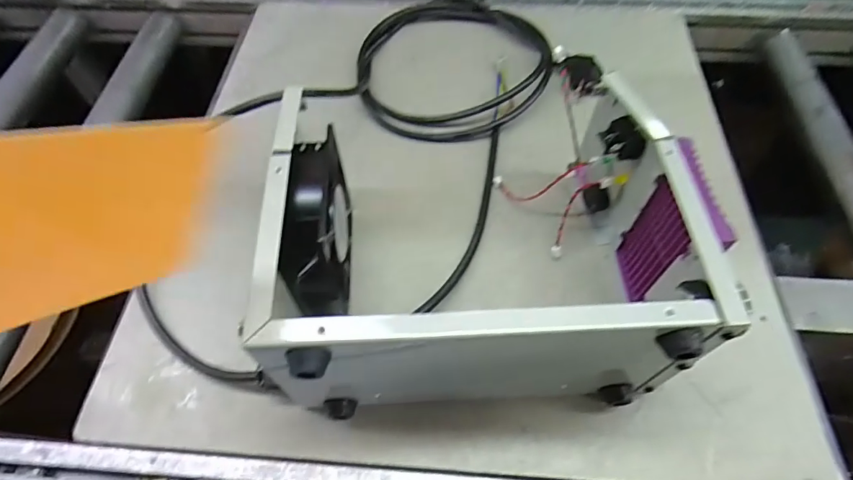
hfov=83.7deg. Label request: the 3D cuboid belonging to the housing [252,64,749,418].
[{"bbox_3d":[0.041,0.009,0.378,0.294,0.154,0.217,-2,57,-1],"label":"housing"}]

